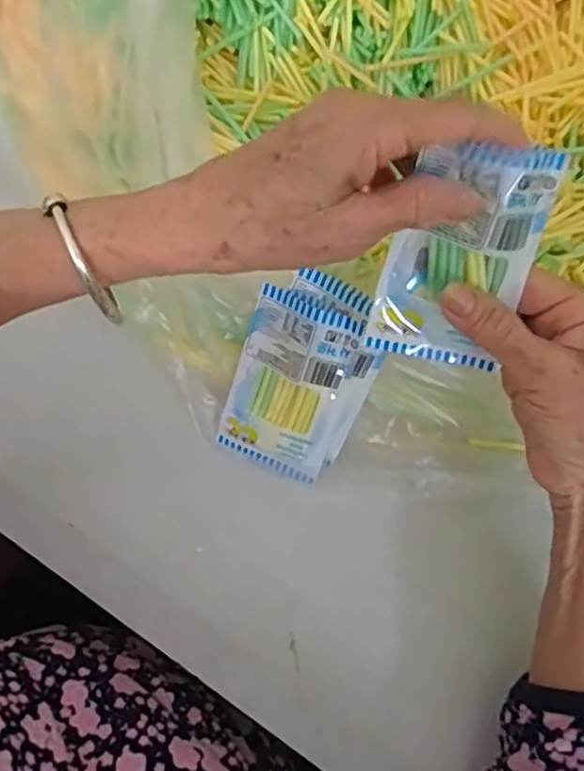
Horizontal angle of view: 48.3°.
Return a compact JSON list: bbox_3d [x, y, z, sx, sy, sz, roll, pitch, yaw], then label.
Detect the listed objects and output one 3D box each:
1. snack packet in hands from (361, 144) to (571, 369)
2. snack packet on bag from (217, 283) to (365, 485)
[{"bbox_3d":[0.074,-0.055,0.291,0.064,0.102,0.012,11,35,5],"label":"snack packet in hands"},{"bbox_3d":[-0.002,0.002,0.367,0.063,0.011,0.100,24,115,11],"label":"snack packet on bag"}]

